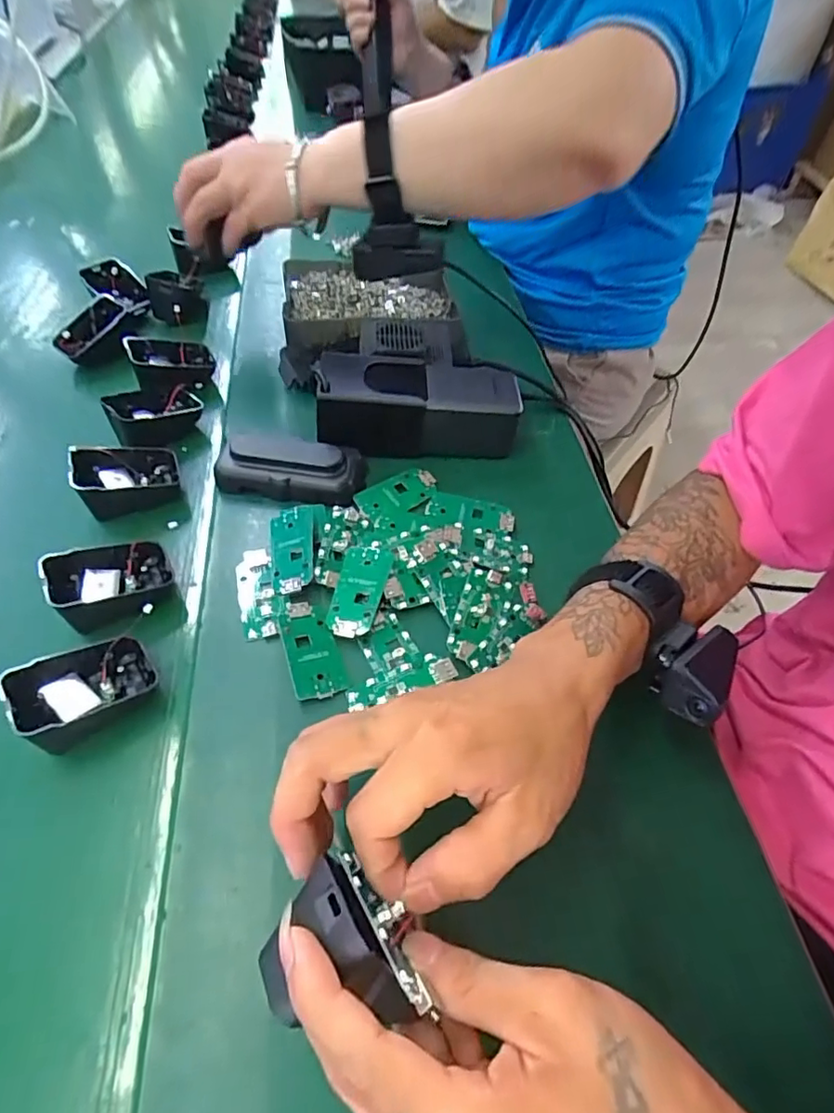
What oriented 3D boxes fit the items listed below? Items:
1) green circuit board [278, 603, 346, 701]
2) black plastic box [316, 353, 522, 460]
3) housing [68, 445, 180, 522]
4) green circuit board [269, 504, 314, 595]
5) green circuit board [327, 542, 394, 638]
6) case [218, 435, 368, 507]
[{"bbox_3d":[-0.064,0.055,0.342,0.029,0.005,0.063,-16,55,-16],"label":"green circuit board"},{"bbox_3d":[-0.001,-0.120,0.453,0.152,0.049,0.066,-2,52,-6],"label":"black plastic box"},{"bbox_3d":[-0.209,-0.056,0.416,0.065,0.046,0.043,-18,55,-17],"label":"housing"},{"bbox_3d":[-0.084,-0.006,0.381,0.029,0.009,0.067,-3,52,-6],"label":"green circuit board"},{"bbox_3d":[-0.037,0.019,0.367,0.028,0.009,0.070,11,52,5],"label":"green circuit board"},{"bbox_3d":[-0.094,-0.068,0.420,0.105,0.029,0.044,2,52,-2],"label":"case"}]

